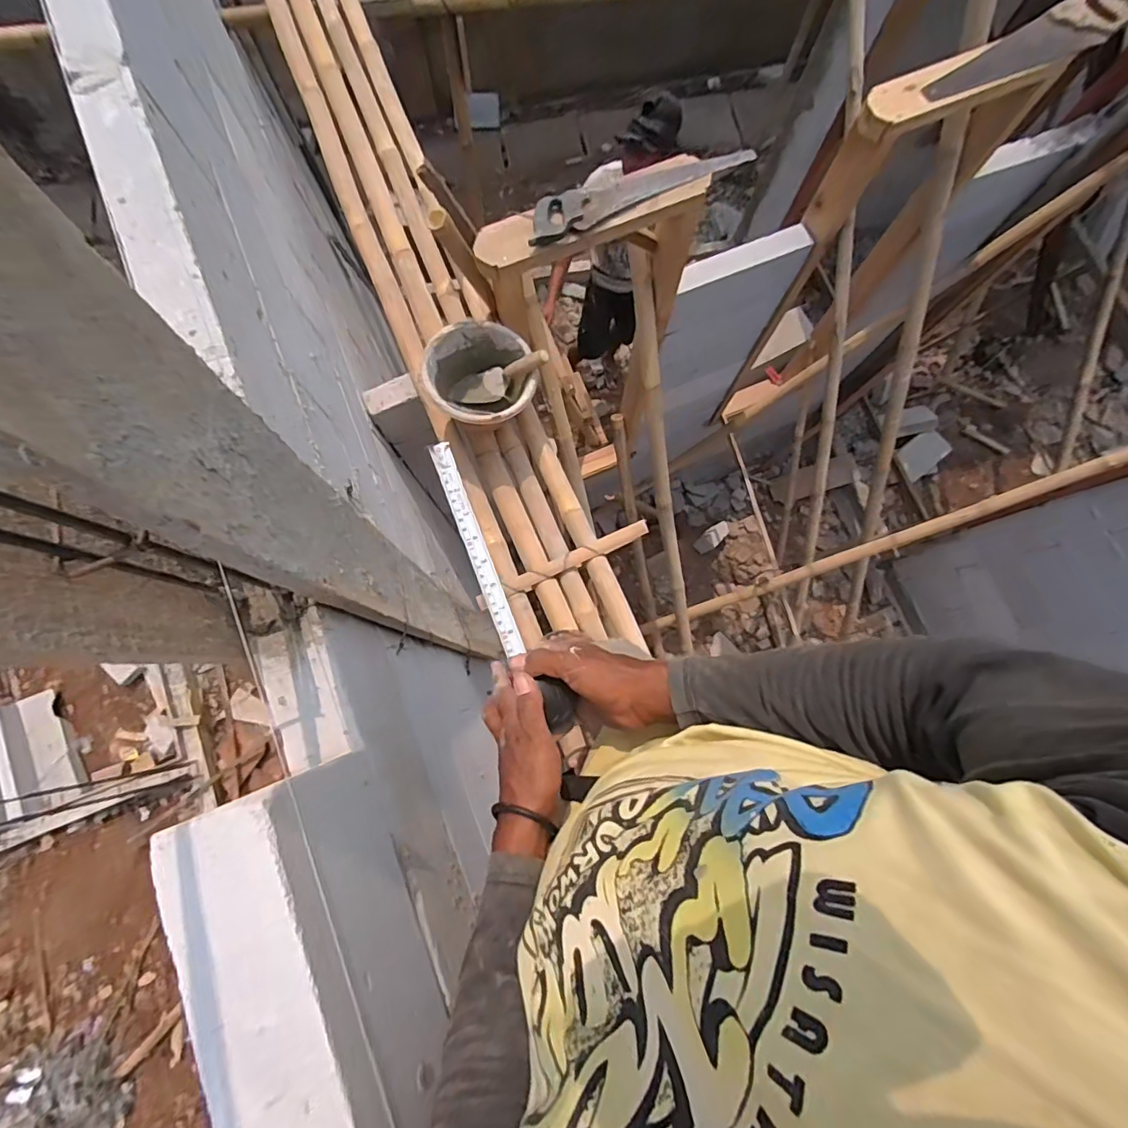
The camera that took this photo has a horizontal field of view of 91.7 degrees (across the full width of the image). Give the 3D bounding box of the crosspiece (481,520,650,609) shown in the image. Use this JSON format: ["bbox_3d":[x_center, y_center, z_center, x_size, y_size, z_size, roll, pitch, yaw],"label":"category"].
[{"bbox_3d":[-0.002,0.000,1.373,0.456,0.026,0.042,-25,81,-5],"label":"crosspiece"}]

